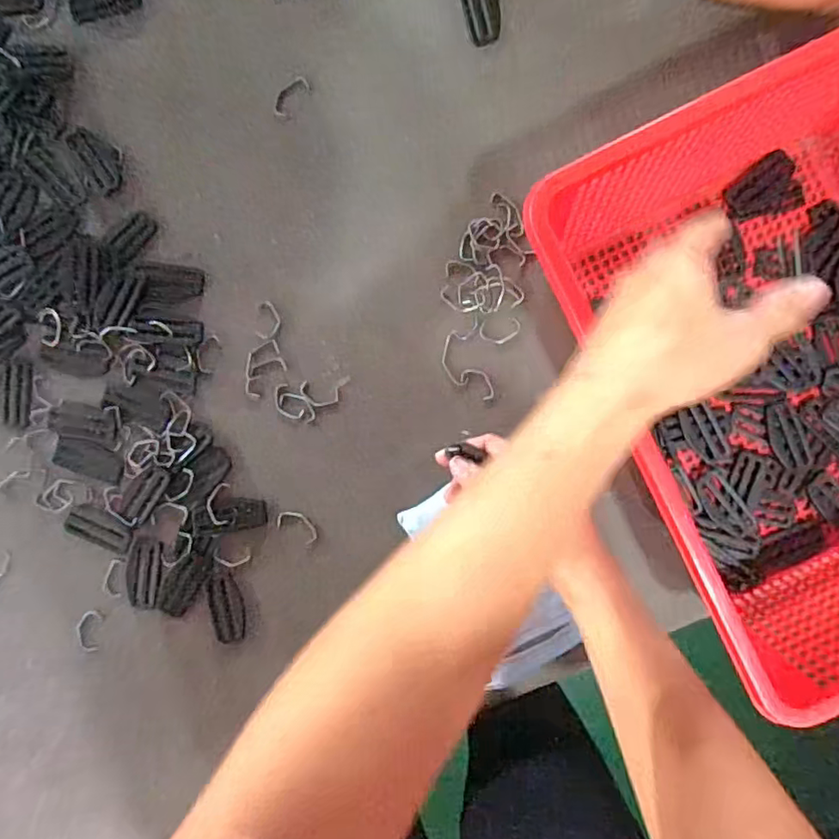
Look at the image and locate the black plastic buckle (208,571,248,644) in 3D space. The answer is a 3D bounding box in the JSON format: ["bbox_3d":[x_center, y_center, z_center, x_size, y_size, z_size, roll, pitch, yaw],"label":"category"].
[{"bbox_3d":[-0.161,0.157,0.481,0.028,0.004,0.059,-10,90,2],"label":"black plastic buckle"}]

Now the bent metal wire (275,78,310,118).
[{"bbox_3d":[-0.107,-0.269,0.477,0.037,0.004,0.018,-44,89,2],"label":"bent metal wire"}]

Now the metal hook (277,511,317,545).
[{"bbox_3d":[-0.102,0.090,0.483,0.036,0.004,0.020,29,91,2],"label":"metal hook"}]

